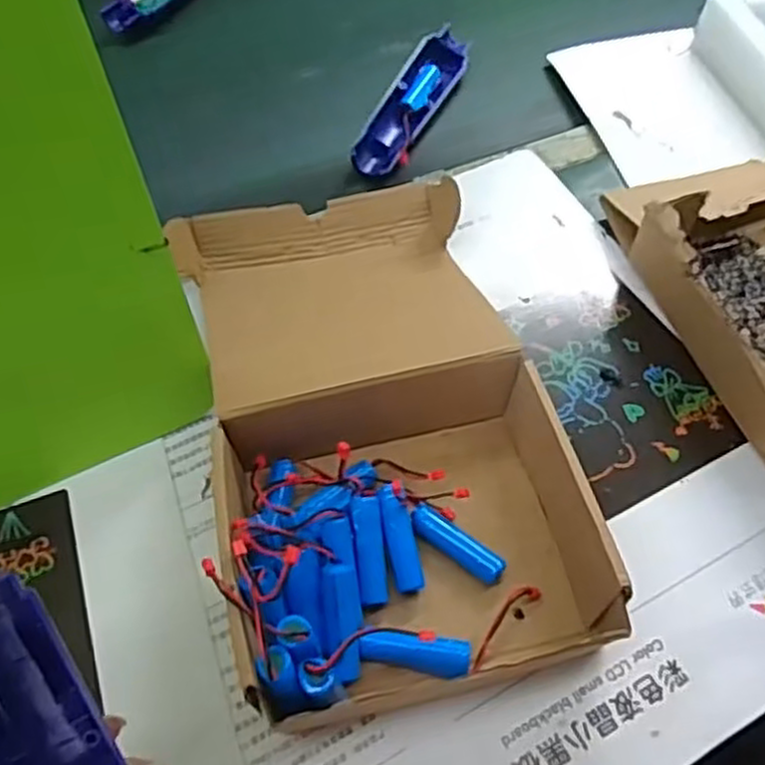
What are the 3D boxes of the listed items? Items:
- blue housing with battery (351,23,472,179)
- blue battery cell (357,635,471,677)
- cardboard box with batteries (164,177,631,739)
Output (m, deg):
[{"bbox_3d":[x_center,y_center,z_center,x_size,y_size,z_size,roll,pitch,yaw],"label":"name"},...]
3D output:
[{"bbox_3d":[0.024,-0.217,0.586,0.038,0.025,0.161,21,60,12],"label":"blue housing with battery"},{"bbox_3d":[0.015,0.124,0.349,0.050,0.013,0.014,8,58,4],"label":"blue battery cell"},{"bbox_3d":[-0.006,0.006,0.408,0.169,0.053,0.299,-12,59,-8],"label":"cardboard box with batteries"}]

